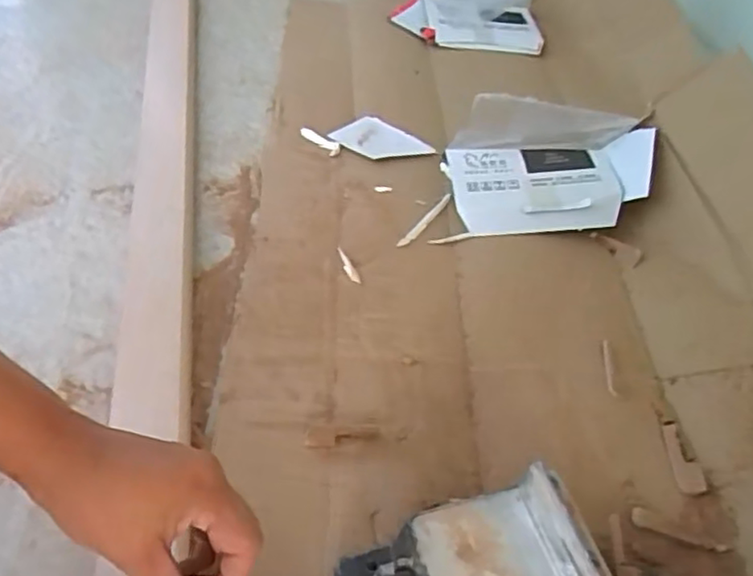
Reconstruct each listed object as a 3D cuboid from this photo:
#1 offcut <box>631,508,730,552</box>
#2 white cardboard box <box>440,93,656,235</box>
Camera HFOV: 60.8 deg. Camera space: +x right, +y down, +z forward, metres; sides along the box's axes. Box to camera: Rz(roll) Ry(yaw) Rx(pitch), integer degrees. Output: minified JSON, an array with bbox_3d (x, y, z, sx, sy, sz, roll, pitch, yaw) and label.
[{"bbox_3d":[0.266,0.213,0.566,0.082,0.007,0.017,15,49,7],"label":"offcut"},{"bbox_3d":[0.212,-0.149,0.798,0.230,0.122,0.136,4,49,-2],"label":"white cardboard box"}]

